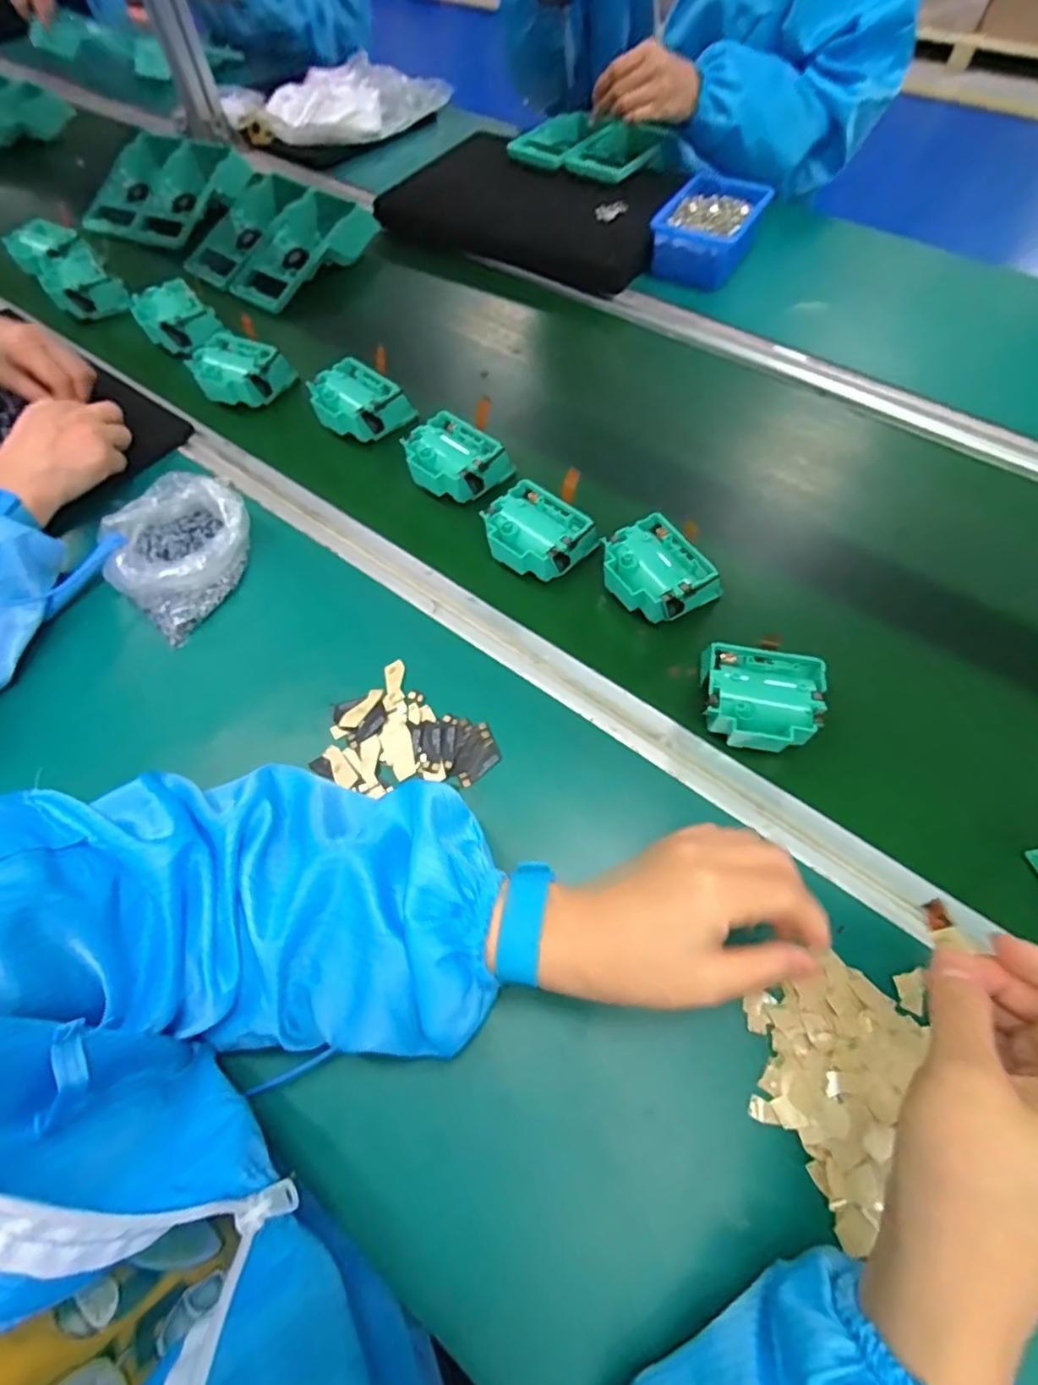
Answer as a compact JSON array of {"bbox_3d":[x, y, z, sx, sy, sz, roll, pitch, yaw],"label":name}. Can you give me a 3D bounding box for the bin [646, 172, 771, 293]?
[{"bbox_3d":[0.225,-0.552,0.718,0.108,0.049,0.181,25,65,13],"label":"bin"}]

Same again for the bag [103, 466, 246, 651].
[{"bbox_3d":[-0.272,-0.119,0.488,0.114,0.051,0.113,39,69,19],"label":"bag"}]

